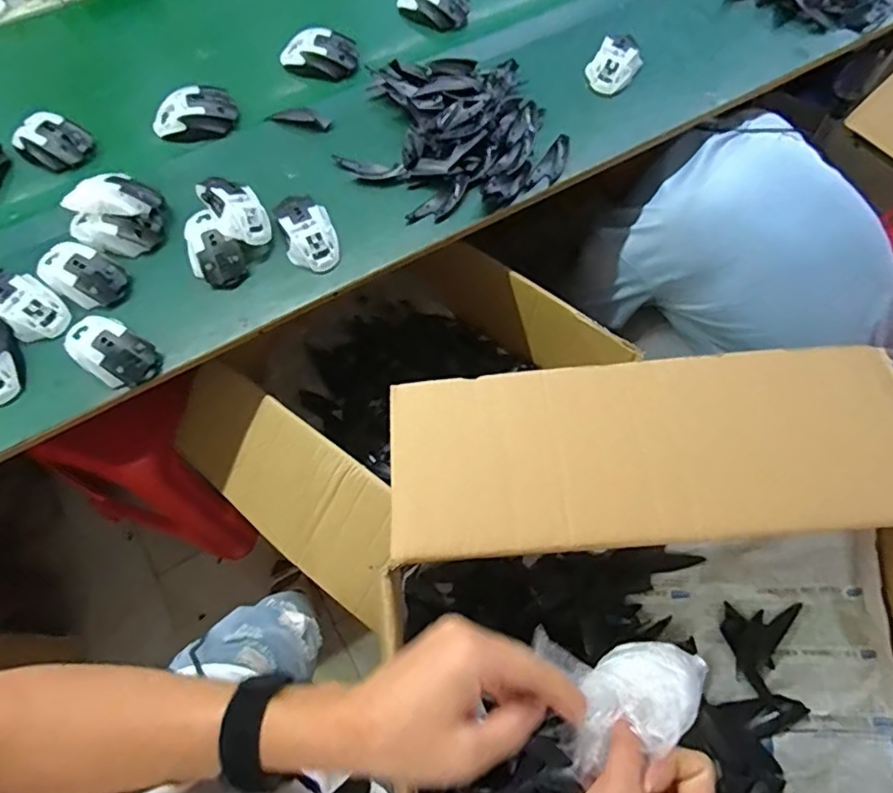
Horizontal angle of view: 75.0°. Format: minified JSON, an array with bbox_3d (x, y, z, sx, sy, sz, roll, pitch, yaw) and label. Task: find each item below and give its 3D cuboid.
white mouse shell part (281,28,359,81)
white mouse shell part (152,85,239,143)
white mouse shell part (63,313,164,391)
[{"bbox_3d":[-0.194,-0.521,0.887,0.113,0.034,0.061,-13,66,-8],"label":"white mouse shell part"},{"bbox_3d":[-0.358,-0.403,0.827,0.114,0.034,0.072,-28,68,-14],"label":"white mouse shell part"},{"bbox_3d":[-0.400,-0.056,0.688,0.116,0.038,0.067,29,67,12],"label":"white mouse shell part"}]

